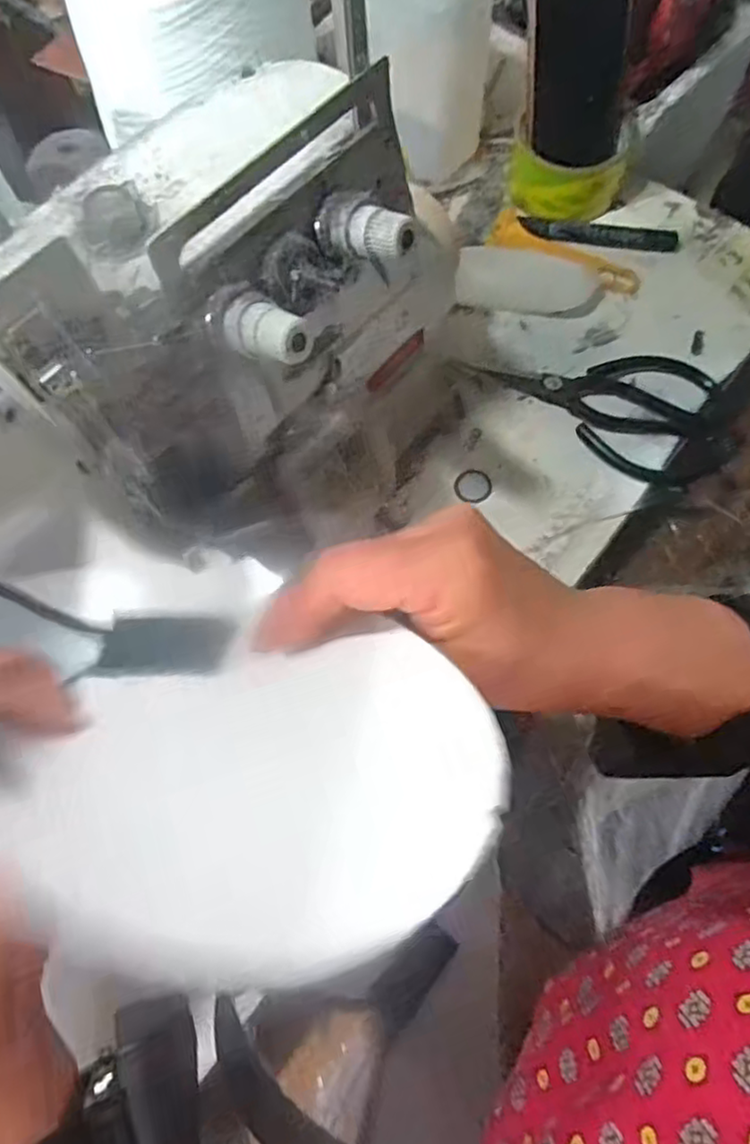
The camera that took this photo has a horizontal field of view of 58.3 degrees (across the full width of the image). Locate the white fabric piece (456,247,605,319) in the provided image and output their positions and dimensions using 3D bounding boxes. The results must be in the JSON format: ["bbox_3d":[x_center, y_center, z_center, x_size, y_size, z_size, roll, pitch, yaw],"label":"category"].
[{"bbox_3d":[0.117,-0.221,0.510,0.108,0.011,0.048,10,69,7],"label":"white fabric piece"}]

